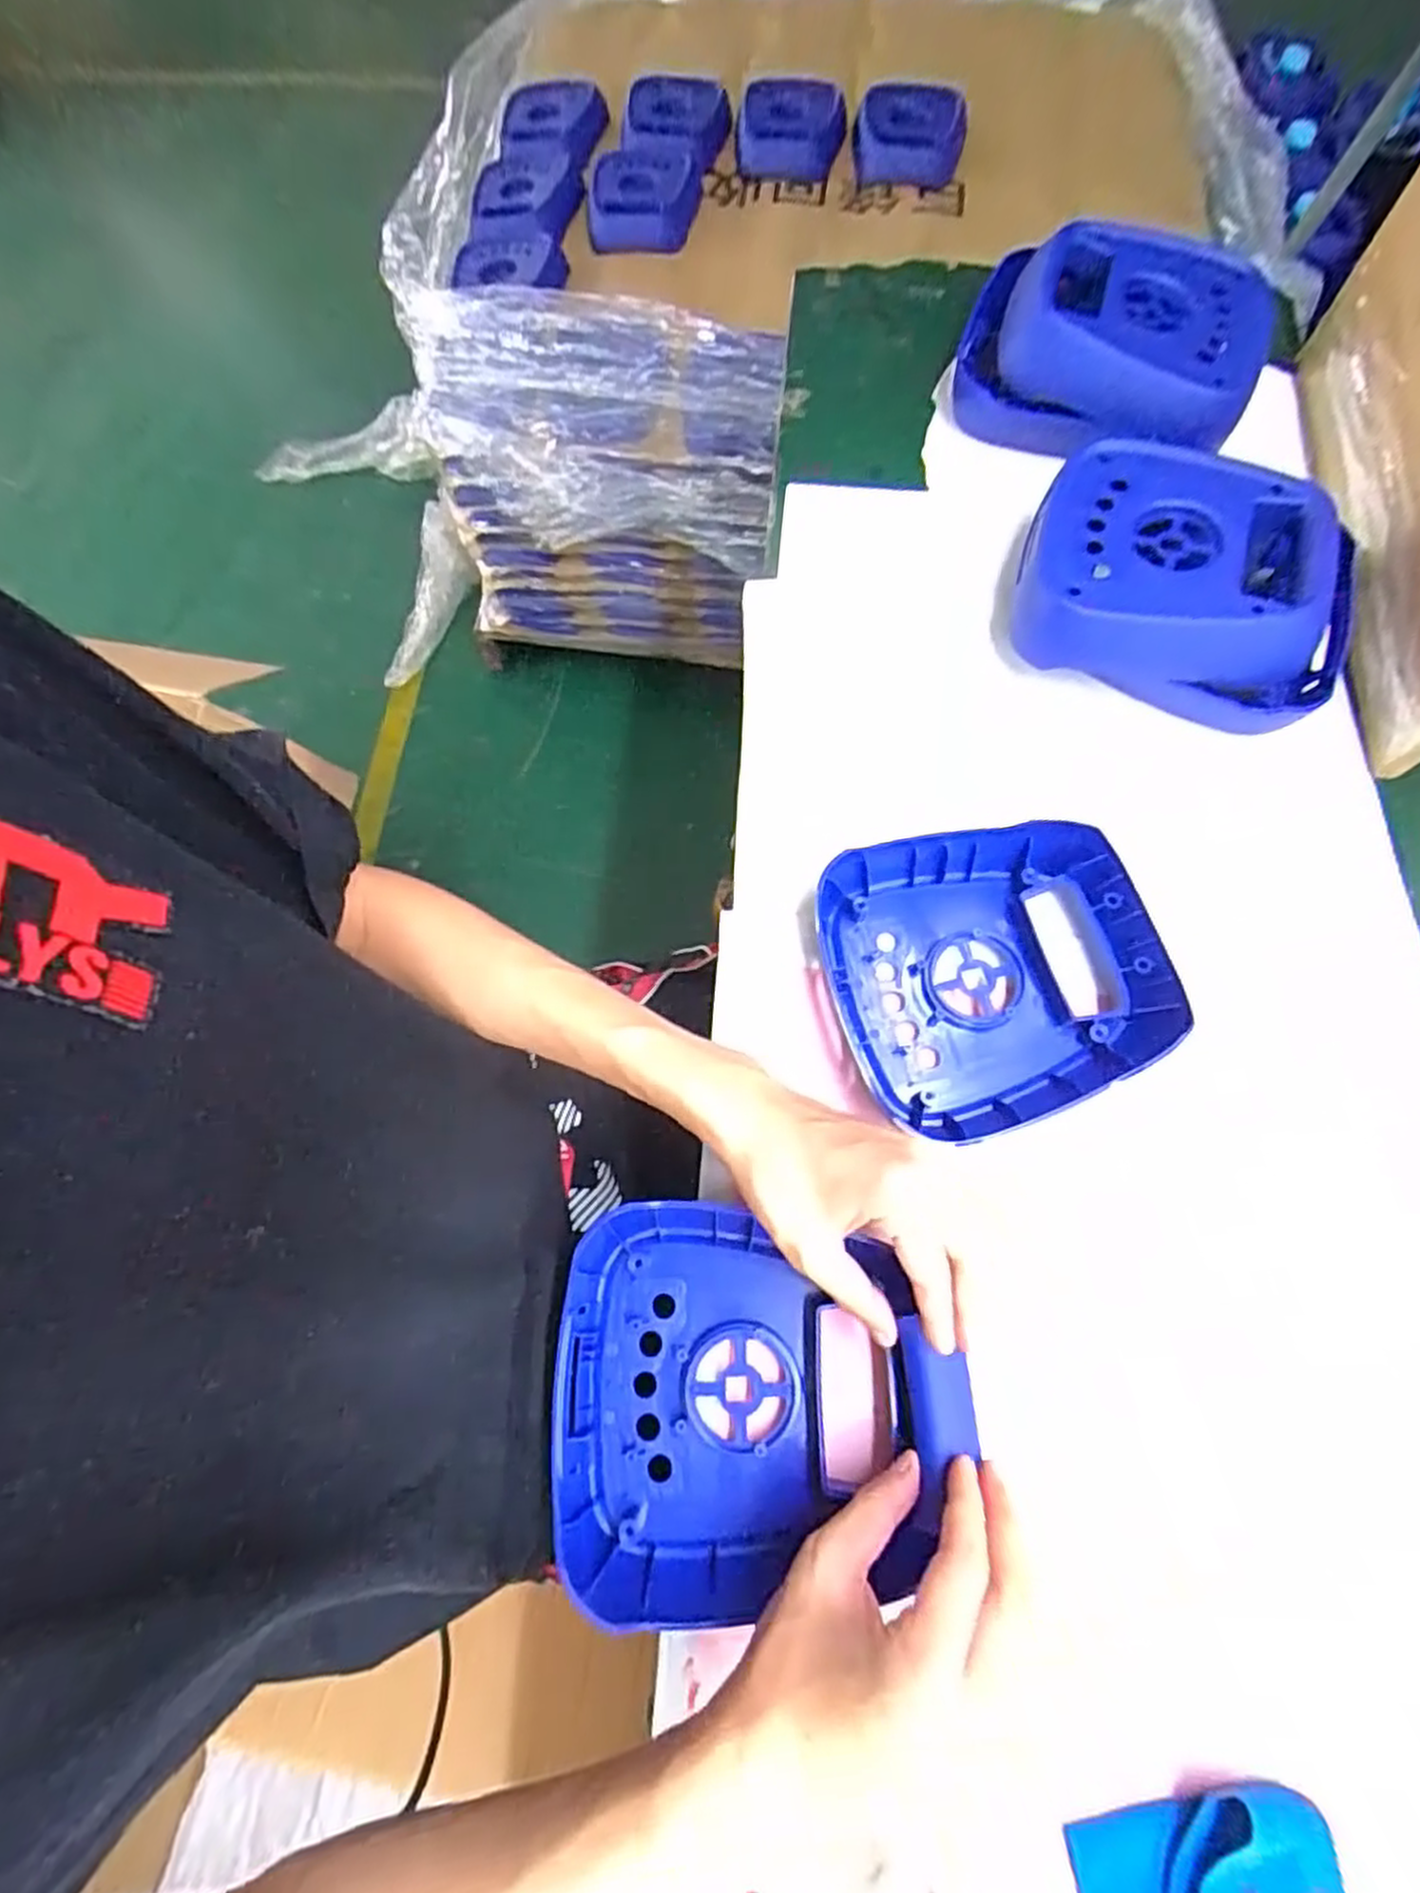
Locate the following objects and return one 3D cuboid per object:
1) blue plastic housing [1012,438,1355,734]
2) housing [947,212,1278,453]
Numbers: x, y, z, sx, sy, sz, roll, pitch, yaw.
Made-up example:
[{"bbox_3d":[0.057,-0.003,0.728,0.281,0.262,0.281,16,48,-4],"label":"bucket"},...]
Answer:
[{"bbox_3d":[0.309,-0.239,0.484,0.199,0.066,0.153,17,73,8],"label":"blue plastic housing"},{"bbox_3d":[0.304,-0.462,0.581,0.210,0.068,0.181,14,72,7],"label":"housing"}]

